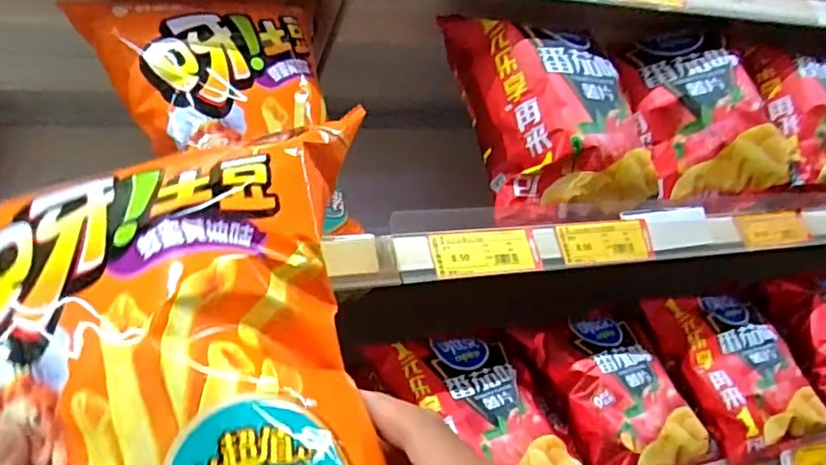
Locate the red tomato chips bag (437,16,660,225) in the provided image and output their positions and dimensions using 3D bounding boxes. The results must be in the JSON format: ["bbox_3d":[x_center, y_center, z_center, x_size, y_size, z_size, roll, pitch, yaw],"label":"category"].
[{"bbox_3d":[0.134,-0.114,0.585,0.176,0.198,0.078,-7,-7,8],"label":"red tomato chips bag"}]

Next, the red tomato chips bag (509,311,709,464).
[{"bbox_3d":[0.196,0.166,0.601,0.126,0.161,0.058,-10,-35,-24],"label":"red tomato chips bag"}]

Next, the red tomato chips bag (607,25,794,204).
[{"bbox_3d":[0.319,-0.136,0.677,0.153,0.207,0.070,-18,-17,6],"label":"red tomato chips bag"}]

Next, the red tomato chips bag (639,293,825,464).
[{"bbox_3d":[0.346,0.142,0.654,0.131,0.181,0.055,-14,-33,-12],"label":"red tomato chips bag"}]

